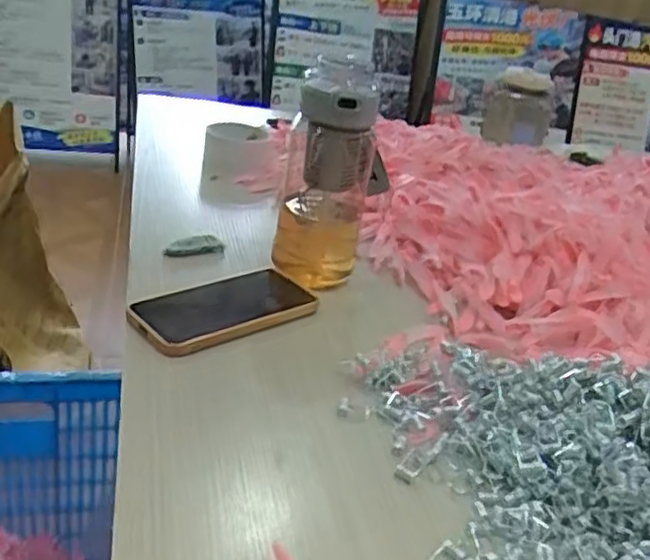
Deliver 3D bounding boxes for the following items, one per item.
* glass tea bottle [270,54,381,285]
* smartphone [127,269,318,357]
[{"bbox_3d":[0.003,-0.098,0.647,0.073,0.207,0.070,11,28,7],"label":"glass tea bottle"},{"bbox_3d":[-0.084,0.023,0.598,0.169,0.015,0.083,-20,38,-41],"label":"smartphone"}]

